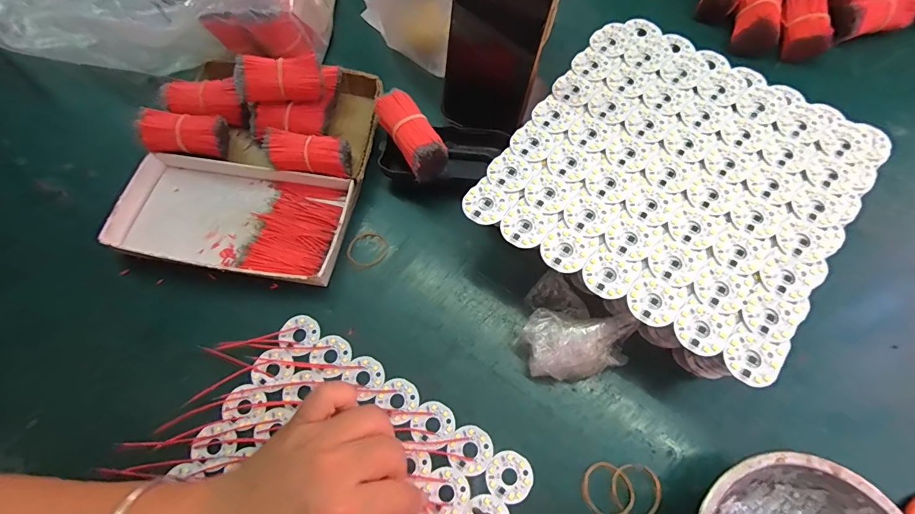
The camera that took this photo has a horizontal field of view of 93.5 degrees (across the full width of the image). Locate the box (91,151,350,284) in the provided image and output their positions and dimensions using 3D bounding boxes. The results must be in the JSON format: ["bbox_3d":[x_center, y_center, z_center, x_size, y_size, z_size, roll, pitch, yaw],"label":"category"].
[{"bbox_3d":[-0.186,-0.033,0.357,0.188,0.019,0.101,11,68,5],"label":"box"}]

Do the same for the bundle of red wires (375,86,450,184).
[{"bbox_3d":[-0.037,-0.098,0.342,0.032,0.024,0.074,-27,70,-11],"label":"bundle of red wires"}]

